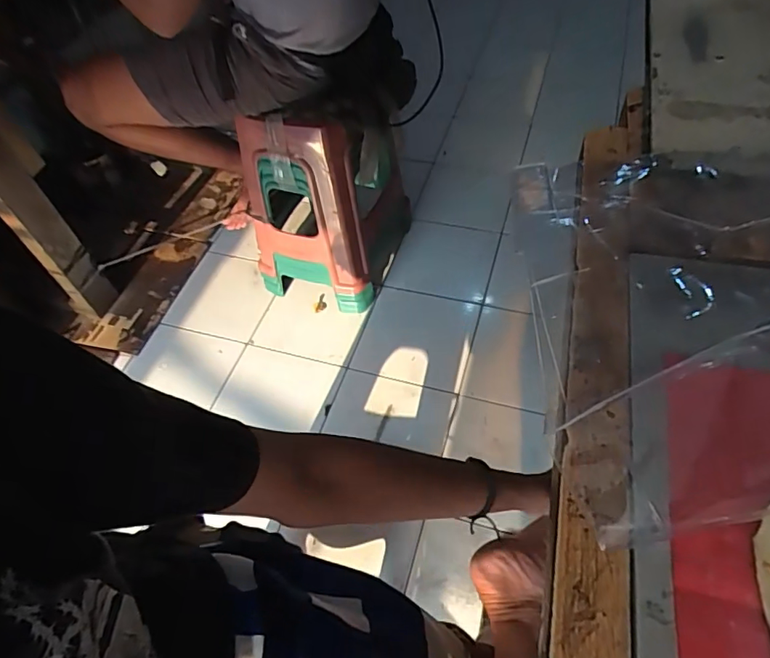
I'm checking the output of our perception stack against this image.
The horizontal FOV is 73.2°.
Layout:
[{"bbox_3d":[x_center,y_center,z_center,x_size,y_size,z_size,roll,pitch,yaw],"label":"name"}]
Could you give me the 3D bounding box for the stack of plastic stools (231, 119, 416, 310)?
[{"bbox_3d":[-0.154,-0.360,1.394,0.357,0.565,0.353,8,55,11],"label":"stack of plastic stools"}]

